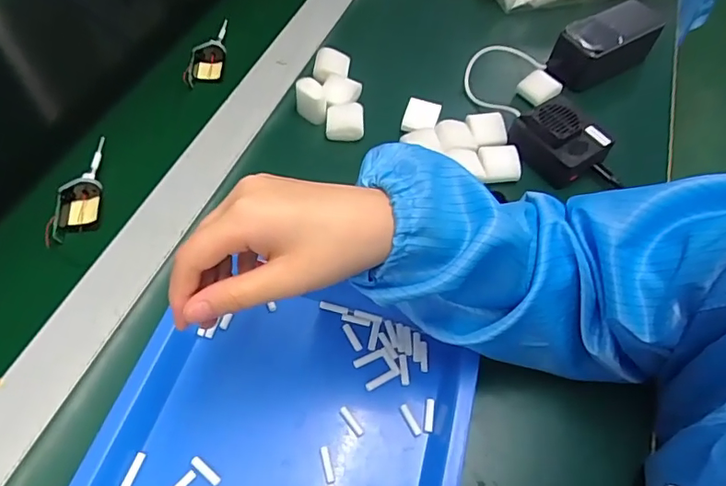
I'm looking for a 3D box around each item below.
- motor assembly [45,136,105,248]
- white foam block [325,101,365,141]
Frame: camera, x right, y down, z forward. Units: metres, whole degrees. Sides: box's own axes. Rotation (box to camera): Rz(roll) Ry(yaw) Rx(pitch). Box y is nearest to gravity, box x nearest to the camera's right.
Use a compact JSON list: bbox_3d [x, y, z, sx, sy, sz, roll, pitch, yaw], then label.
[{"bbox_3d":[-0.247,-0.044,0.458,0.036,0.021,0.106,3,57,-6],"label":"motor assembly"},{"bbox_3d":[-0.018,-0.122,0.517,0.037,0.020,0.038,4,57,-5],"label":"white foam block"}]

